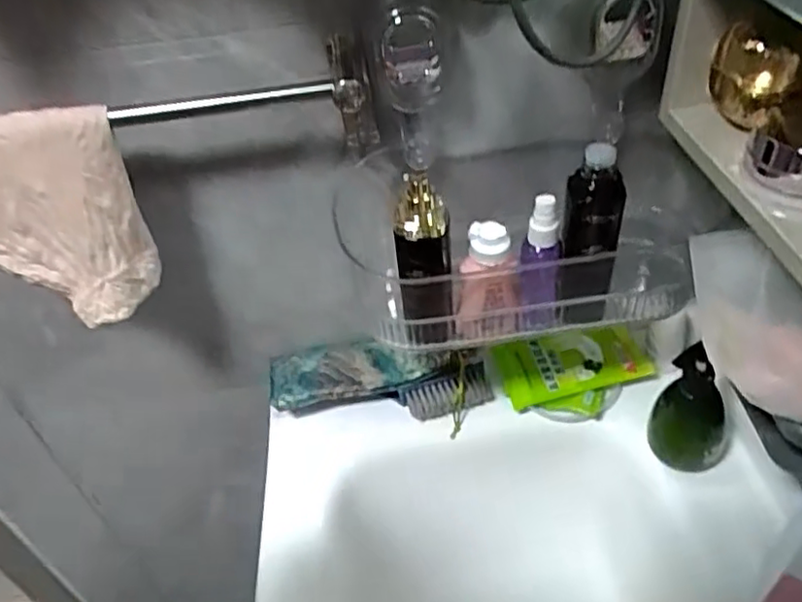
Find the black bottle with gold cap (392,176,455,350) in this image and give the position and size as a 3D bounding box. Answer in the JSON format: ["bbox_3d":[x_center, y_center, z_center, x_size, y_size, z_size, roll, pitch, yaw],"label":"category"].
[{"bbox_3d":[0.019,-0.024,0.500,0.040,0.151,0.034,-7,42,0],"label":"black bottle with gold cap"}]

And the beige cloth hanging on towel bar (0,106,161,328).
[{"bbox_3d":[-0.291,-0.065,0.516,0.162,0.163,0.053,2,42,10],"label":"beige cloth hanging on towel bar"}]

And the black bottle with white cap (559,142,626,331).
[{"bbox_3d":[0.145,-0.042,0.501,0.041,0.150,0.034,9,44,17],"label":"black bottle with white cap"}]

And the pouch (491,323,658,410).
[{"bbox_3d":[0.185,0.069,0.701,0.156,0.028,0.077,-18,60,-4],"label":"pouch"}]

